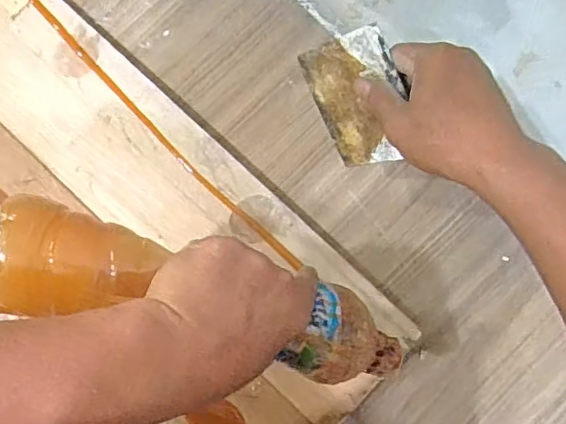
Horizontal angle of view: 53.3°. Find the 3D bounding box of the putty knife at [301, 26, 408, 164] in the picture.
[{"bbox_3d":[0.065,-0.090,0.466,0.007,0.099,0.109,-36,110,-31],"label":"putty knife"}]

